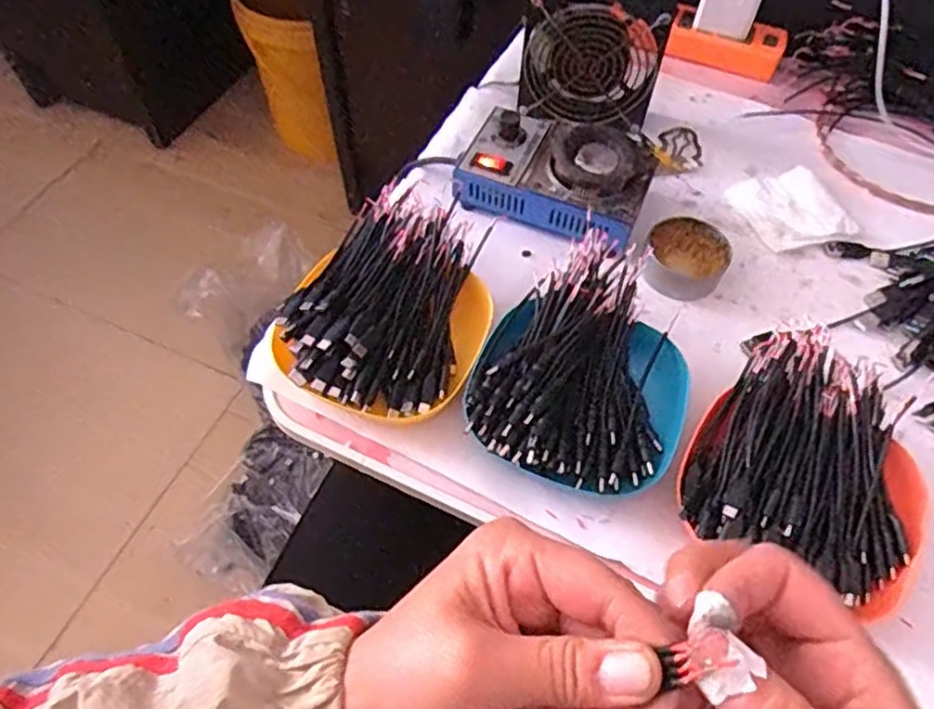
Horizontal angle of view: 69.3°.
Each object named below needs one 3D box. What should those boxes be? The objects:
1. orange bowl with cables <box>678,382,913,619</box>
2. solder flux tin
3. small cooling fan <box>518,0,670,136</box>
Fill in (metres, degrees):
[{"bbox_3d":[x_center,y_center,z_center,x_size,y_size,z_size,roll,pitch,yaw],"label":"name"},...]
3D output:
[{"bbox_3d":[0.214,0.069,0.431,0.137,0.048,0.171,22,60,12],"label":"orange bowl with cables"},{"bbox_3d":[0.173,-0.077,0.537,0.062,0.031,0.059,0,58,0],"label":"solder flux tin"},{"bbox_3d":[0.111,-0.268,0.606,0.121,0.122,0.044,10,43,6],"label":"small cooling fan"}]

